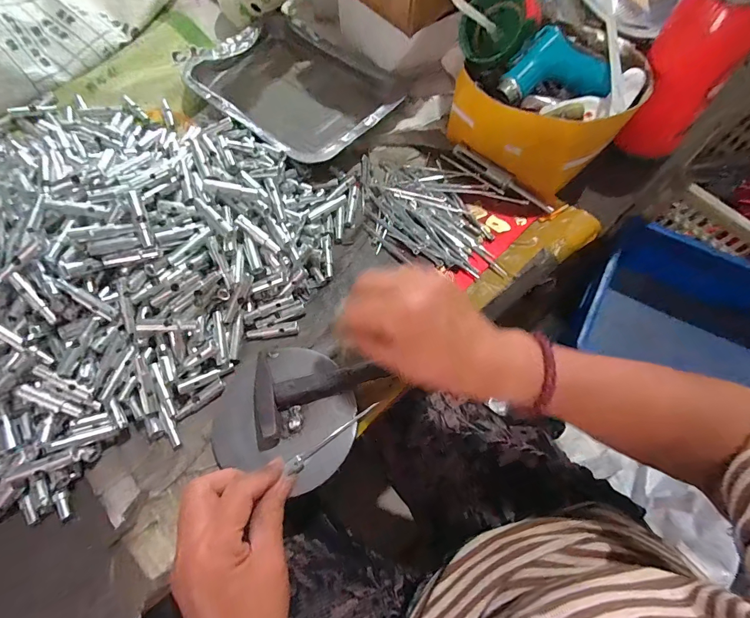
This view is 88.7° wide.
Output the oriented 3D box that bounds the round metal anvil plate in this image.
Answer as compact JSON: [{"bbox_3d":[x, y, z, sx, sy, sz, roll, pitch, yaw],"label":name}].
[{"bbox_3d":[-0.079,0.091,0.346,0.128,0.018,0.115,17,70,7],"label":"round metal anvil plate"}]

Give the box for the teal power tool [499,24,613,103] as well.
[{"bbox_3d":[0.181,-0.246,0.389,0.105,0.035,0.065,0,69,0],"label":"teal power tool"}]

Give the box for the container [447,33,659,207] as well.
[{"bbox_3d":[0.184,-0.221,0.427,0.168,0.088,0.142,36,73,13],"label":"container"}]

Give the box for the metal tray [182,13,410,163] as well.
[{"bbox_3d":[-0.105,-0.289,0.501,0.265,0.046,0.192,40,74,14],"label":"metal tray"}]

